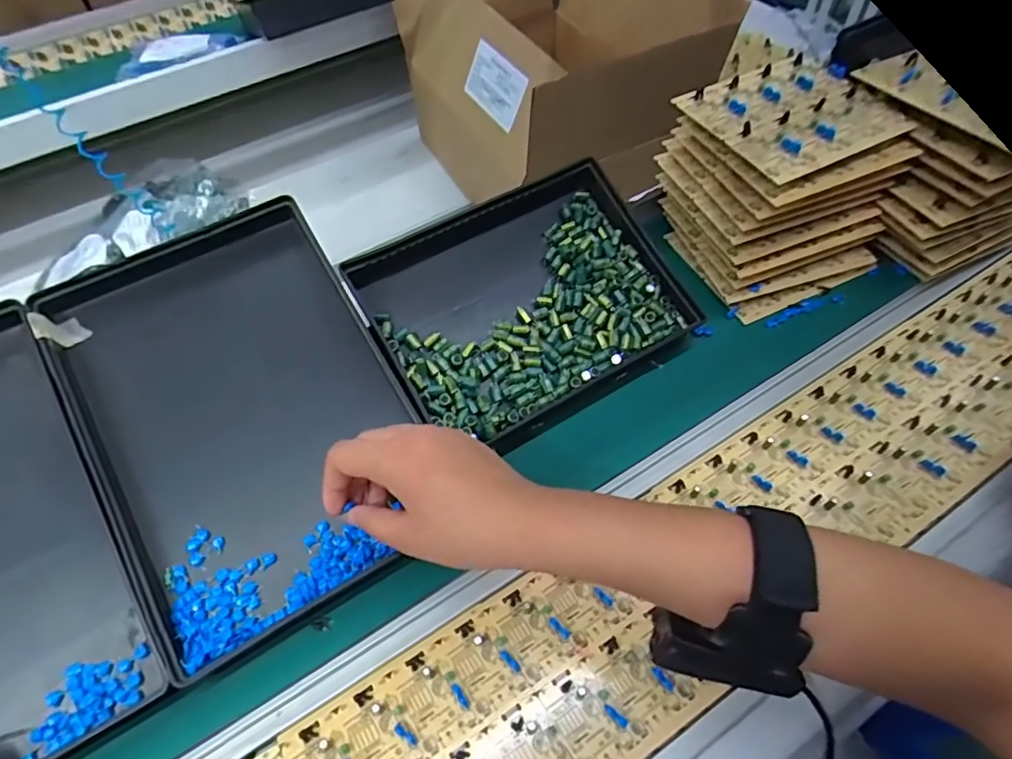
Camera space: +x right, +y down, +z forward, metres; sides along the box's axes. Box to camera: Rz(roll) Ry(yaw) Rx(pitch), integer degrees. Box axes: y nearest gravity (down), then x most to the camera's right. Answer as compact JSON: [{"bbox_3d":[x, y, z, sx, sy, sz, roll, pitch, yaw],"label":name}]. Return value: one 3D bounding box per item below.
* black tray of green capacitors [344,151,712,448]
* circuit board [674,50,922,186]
[{"bbox_3d":[0.015,-0.059,0.451,0.225,0.038,0.166,-28,77,-16],"label":"black tray of green capacitors"},{"bbox_3d":[0.228,-0.210,0.451,0.147,0.016,0.120,-26,58,-14],"label":"circuit board"}]

